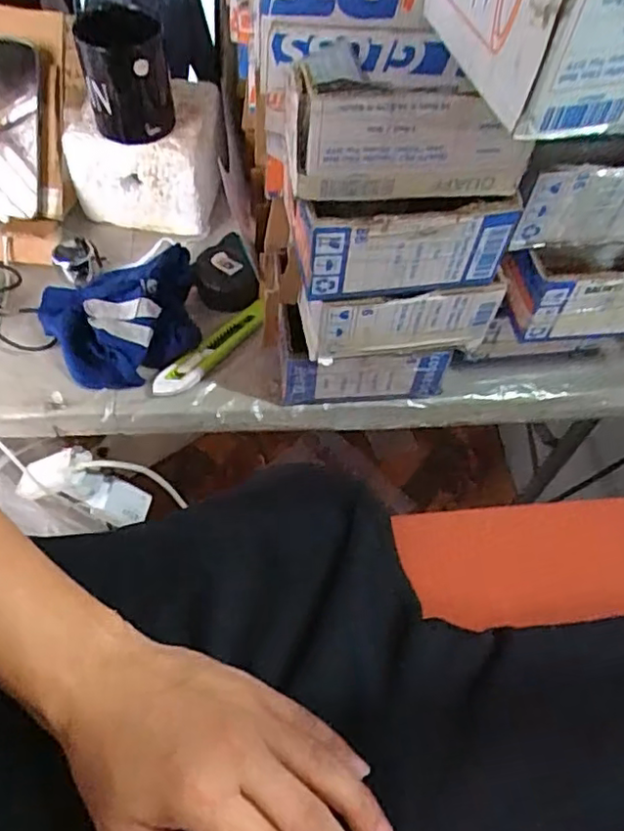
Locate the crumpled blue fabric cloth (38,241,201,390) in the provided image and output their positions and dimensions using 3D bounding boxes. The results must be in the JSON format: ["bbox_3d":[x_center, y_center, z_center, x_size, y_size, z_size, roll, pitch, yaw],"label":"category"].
[{"bbox_3d":[-0.187,-0.099,0.615,0.154,0.054,0.142,-13,59,-13],"label":"crumpled blue fabric cloth"}]

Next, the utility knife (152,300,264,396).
[{"bbox_3d":[-0.098,-0.069,0.626,0.030,0.014,0.152,33,61,16],"label":"utility knife"}]

